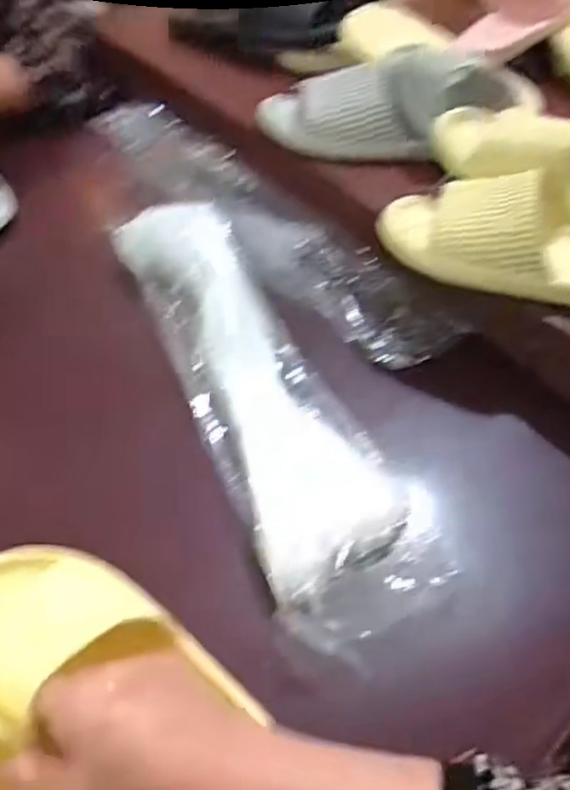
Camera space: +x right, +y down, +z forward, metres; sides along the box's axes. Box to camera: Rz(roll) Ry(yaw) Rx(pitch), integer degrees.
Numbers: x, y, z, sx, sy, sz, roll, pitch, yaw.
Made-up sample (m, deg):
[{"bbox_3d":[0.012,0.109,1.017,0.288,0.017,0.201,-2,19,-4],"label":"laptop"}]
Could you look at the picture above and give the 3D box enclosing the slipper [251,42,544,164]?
[{"bbox_3d":[0.107,-0.317,0.744,0.273,0.082,0.099,-6,46,13],"label":"slipper"}]

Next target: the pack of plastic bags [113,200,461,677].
[{"bbox_3d":[-0.027,-0.023,0.588,0.129,0.022,0.486,-16,52,-20],"label":"pack of plastic bags"}]

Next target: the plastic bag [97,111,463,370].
[{"bbox_3d":[-0.031,-0.193,0.724,0.099,0.036,0.499,-27,56,-28],"label":"plastic bag"}]

